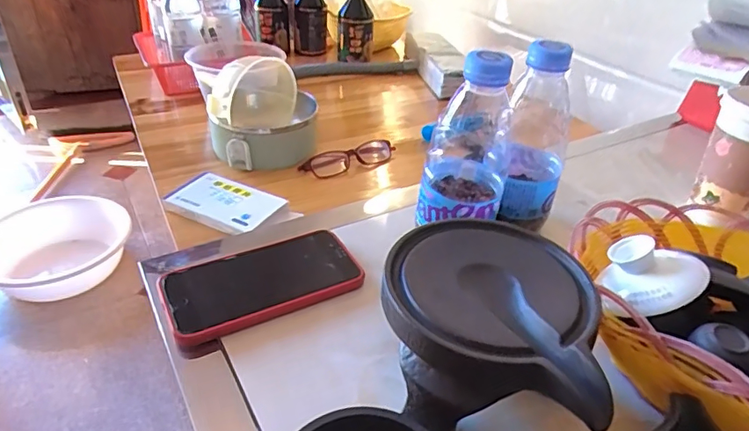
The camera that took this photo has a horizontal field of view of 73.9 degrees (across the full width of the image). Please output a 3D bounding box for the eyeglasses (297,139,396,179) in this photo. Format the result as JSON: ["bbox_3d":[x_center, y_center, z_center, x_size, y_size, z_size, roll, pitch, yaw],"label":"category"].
[{"bbox_3d":[-0.035,-0.076,0.671,0.132,0.029,0.025,-15,40,-26],"label":"eyeglasses"}]

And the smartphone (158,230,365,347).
[{"bbox_3d":[-0.081,0.048,0.367,0.136,0.014,0.070,-15,40,-25],"label":"smartphone"}]

